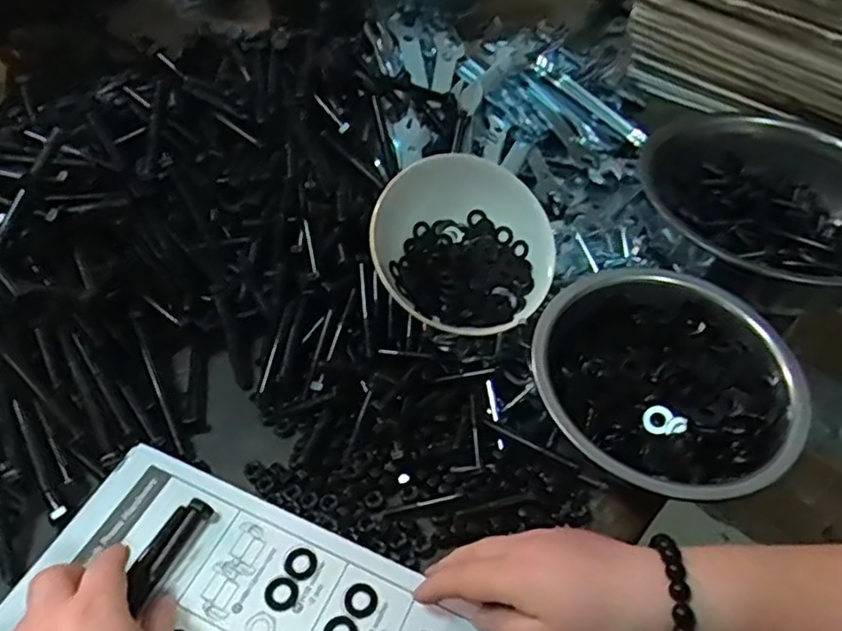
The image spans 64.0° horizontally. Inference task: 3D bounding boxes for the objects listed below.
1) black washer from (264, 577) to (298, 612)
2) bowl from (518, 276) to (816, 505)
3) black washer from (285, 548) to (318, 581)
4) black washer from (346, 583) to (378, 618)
[{"bbox_3d":[-0.081,0.161,0.392,0.019,0.004,0.020,1,51,-2],"label":"black washer"},{"bbox_3d":[0.161,0.046,0.454,0.155,0.068,0.170,1,51,-2],"label":"bowl"},{"bbox_3d":[-0.072,0.149,0.405,0.018,0.004,0.020,-30,58,-24],"label":"black washer"},{"bbox_3d":[-0.035,0.165,0.391,0.019,0.004,0.019,1,51,-2],"label":"black washer"}]

